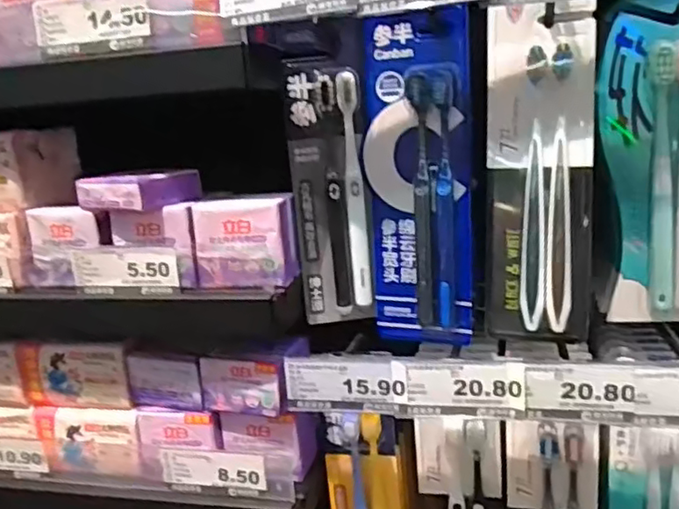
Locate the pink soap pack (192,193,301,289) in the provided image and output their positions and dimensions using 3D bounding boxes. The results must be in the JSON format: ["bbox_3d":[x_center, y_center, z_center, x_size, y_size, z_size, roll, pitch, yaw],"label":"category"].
[{"bbox_3d":[-0.072,-0.012,0.483,0.070,0.066,0.043,-1,14,12],"label":"pink soap pack"}]

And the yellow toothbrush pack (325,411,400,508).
[{"bbox_3d":[0.023,0.220,0.553,0.061,0.183,0.023,-3,14,2],"label":"yellow toothbrush pack"}]

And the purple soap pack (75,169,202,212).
[{"bbox_3d":[-0.155,-0.052,0.493,0.068,0.025,0.064,5,16,31],"label":"purple soap pack"}]

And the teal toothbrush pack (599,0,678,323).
[{"bbox_3d":[0.230,-0.060,0.435,0.090,0.221,0.023,1,14,19],"label":"teal toothbrush pack"}]

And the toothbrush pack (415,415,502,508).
[{"bbox_3d":[0.102,0.221,0.535,0.068,0.182,0.026,0,14,18],"label":"toothbrush pack"}]

